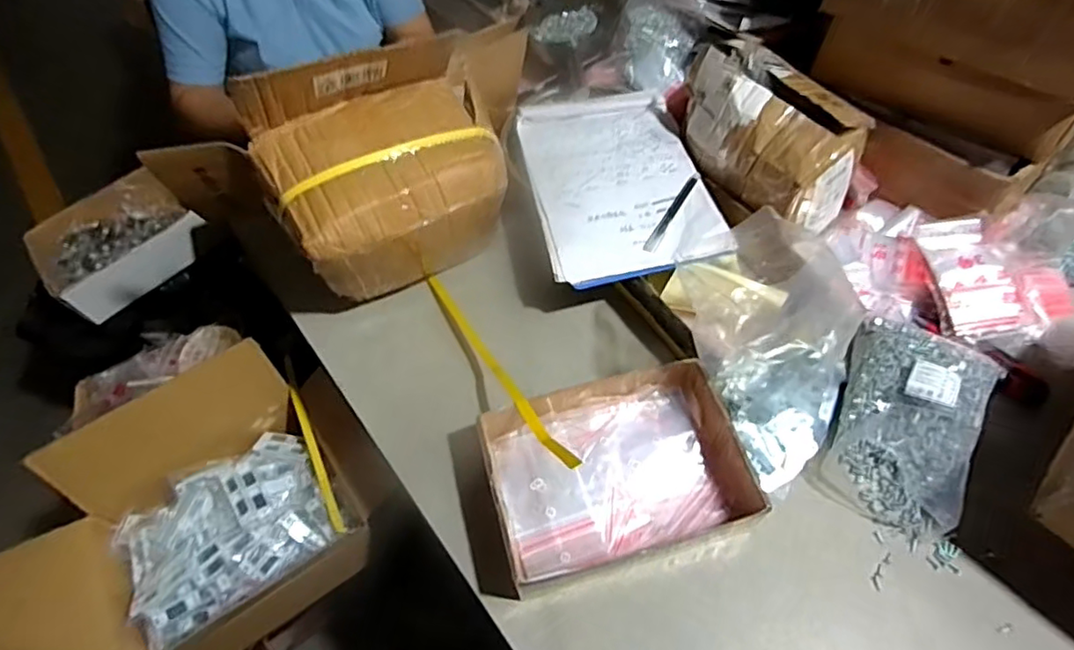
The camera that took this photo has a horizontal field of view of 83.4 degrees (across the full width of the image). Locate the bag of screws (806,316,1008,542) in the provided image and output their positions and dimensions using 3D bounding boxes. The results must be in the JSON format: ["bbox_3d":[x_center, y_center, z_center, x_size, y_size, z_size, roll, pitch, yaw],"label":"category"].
[{"bbox_3d":[0.397,0.095,0.638,0.138,0.079,0.215,26,62,18],"label":"bag of screws"}]

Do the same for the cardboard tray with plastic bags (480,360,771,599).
[{"bbox_3d":[0.078,0.151,0.632,0.257,0.066,0.191,-15,58,-7],"label":"cardboard tray with plastic bags"}]

